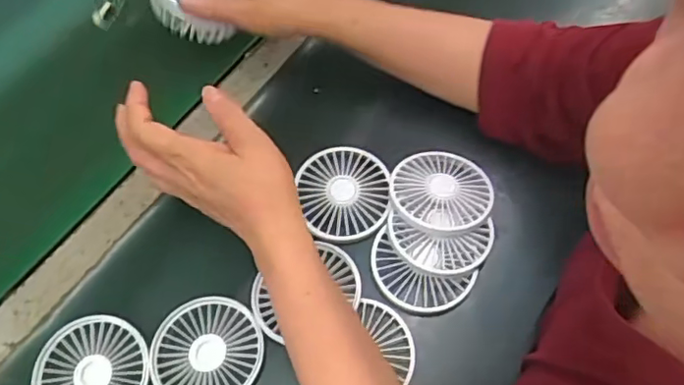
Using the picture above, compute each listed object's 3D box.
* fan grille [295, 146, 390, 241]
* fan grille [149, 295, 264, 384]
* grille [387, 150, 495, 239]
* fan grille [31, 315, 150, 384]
[{"bbox_3d":[0.002,-0.001,0.515,0.078,0.013,0.085,-1,65,2],"label":"fan grille"},{"bbox_3d":[-0.108,0.127,0.468,0.087,0.012,0.086,-1,65,2],"label":"fan grille"},{"bbox_3d":[0.085,0.000,0.506,0.085,0.015,0.086,-1,54,1],"label":"grille"},{"bbox_3d":[-0.199,0.143,0.464,0.089,0.005,0.087,-1,65,2],"label":"fan grille"}]

